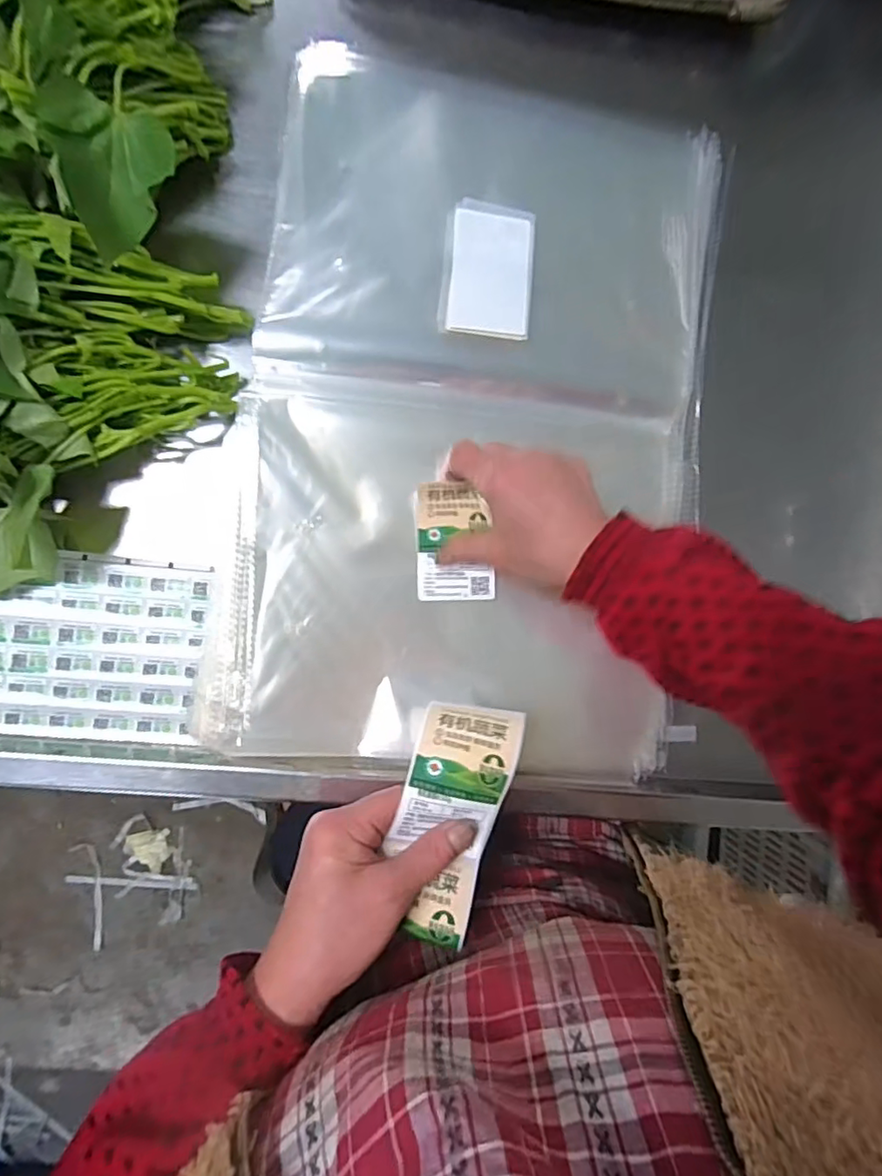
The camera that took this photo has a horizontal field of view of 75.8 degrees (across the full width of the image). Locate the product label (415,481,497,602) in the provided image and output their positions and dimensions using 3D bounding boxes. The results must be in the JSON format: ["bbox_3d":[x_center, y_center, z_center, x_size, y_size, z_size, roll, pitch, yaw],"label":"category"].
[{"bbox_3d":[0.009,-0.033,0.406,0.054,0.009,0.084,-2,100,3],"label":"product label"}]

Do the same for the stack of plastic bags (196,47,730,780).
[{"bbox_3d":[0.033,-0.122,0.411,0.328,0.022,0.491,7,89,-6],"label":"stack of plastic bags"}]

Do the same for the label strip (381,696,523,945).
[{"bbox_3d":[0.007,0.132,0.325,0.062,0.021,0.127,11,81,-6],"label":"label strip"}]

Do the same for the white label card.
[{"bbox_3d":[0.034,-0.230,0.411,0.063,0.006,0.098,6,85,-3],"label":"white label card"}]

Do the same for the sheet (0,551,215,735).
[{"bbox_3d":[-0.300,0.034,0.386,0.268,0.008,0.121,4,89,-8],"label":"sheet"}]

